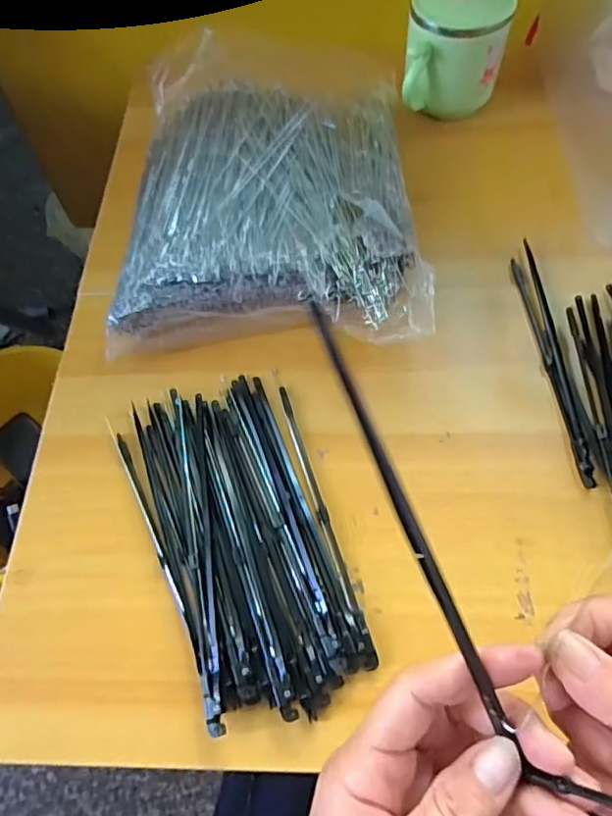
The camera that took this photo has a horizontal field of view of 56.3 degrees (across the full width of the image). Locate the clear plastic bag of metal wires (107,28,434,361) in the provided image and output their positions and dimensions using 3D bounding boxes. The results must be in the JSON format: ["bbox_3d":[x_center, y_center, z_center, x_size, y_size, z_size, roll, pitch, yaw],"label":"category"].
[{"bbox_3d":[-0.021,-0.170,0.428,0.209,0.067,0.280,1,62,3],"label":"clear plastic bag of metal wires"}]

